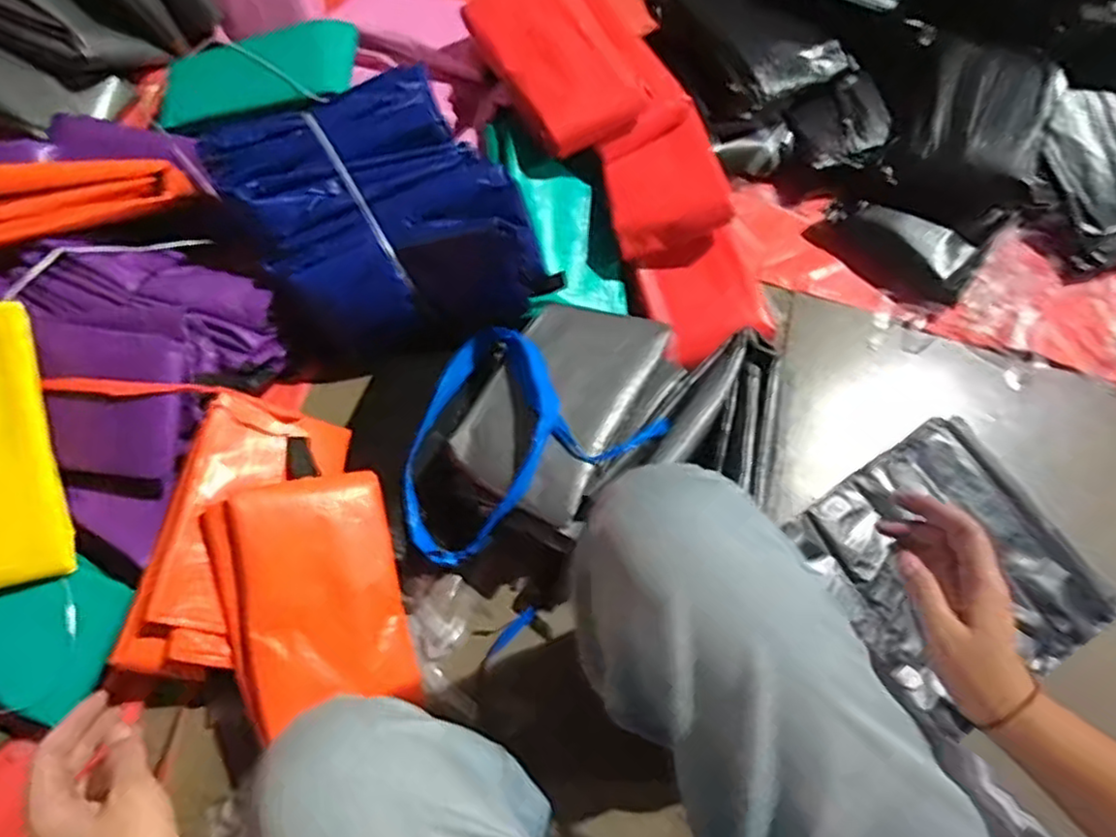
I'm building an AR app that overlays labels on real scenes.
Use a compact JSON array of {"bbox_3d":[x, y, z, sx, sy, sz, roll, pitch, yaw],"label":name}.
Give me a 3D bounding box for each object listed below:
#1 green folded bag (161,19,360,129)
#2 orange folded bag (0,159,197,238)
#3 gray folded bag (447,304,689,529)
[{"bbox_3d":[-0.486,-0.547,1.104,0.338,0.037,0.180,-2,66,15],"label":"green folded bag"},{"bbox_3d":[-0.633,-0.281,0.864,0.305,0.083,0.079,-21,69,-11],"label":"orange folded bag"},{"bbox_3d":[0.009,-0.031,0.873,0.193,0.056,0.297,34,69,11],"label":"gray folded bag"}]

